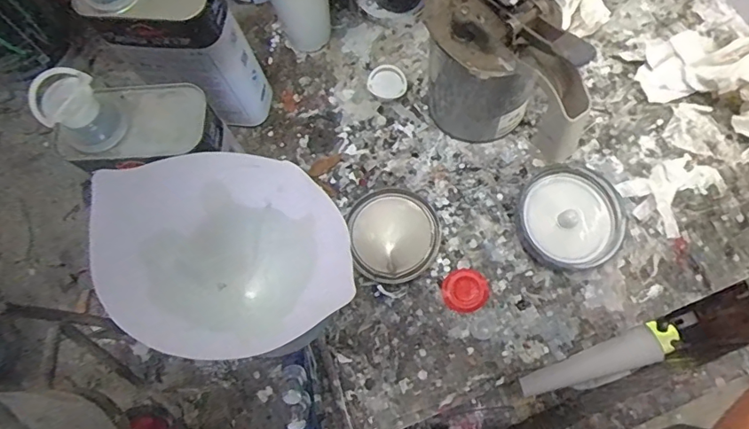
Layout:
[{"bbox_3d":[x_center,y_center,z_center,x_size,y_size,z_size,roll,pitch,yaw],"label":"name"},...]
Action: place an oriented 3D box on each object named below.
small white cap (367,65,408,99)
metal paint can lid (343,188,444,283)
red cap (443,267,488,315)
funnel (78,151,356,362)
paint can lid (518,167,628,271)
[{"bbox_3d":[0.015,-0.150,0.572,0.044,0.018,0.037,3,72,3],"label":"small white cap"},{"bbox_3d":[0.021,0.019,0.511,0.090,0.021,0.097,-1,72,2],"label":"metal paint can lid"},{"bbox_3d":[0.090,0.073,0.493,0.043,0.017,0.043,-1,72,2],"label":"red cap"},{"bbox_3d":[-0.070,0.020,0.264,0.105,0.089,0.109,-1,72,2],"label":"funnel"},{"bbox_3d":[0.196,0.004,0.499,0.105,0.035,0.096,-1,72,2],"label":"paint can lid"}]

